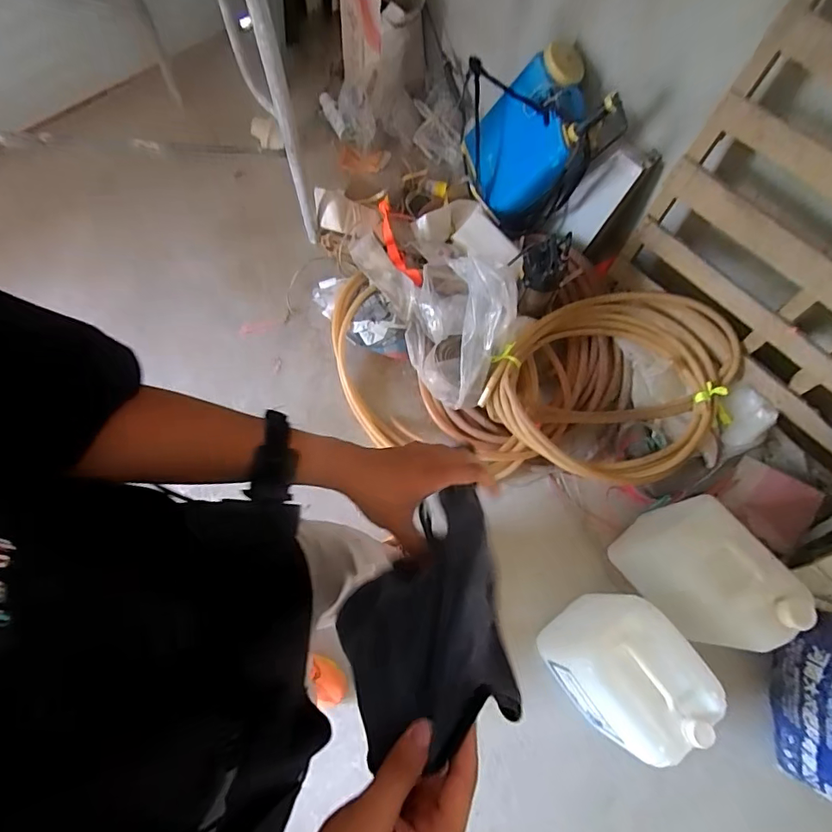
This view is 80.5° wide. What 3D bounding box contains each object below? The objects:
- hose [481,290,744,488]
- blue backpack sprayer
[{"bbox_3d":[0.597,-0.114,1.460,0.600,0.151,0.621,1,71,-2],"label":"hose"},{"bbox_3d":[0.355,-0.908,1.556,0.229,0.504,0.467,-14,76,-37],"label":"blue backpack sprayer"}]

